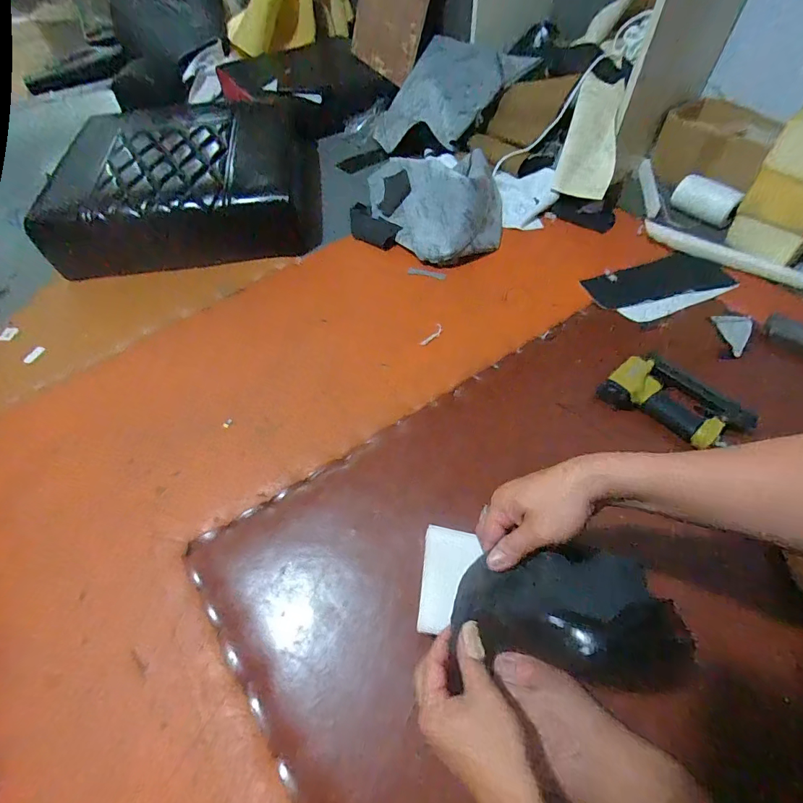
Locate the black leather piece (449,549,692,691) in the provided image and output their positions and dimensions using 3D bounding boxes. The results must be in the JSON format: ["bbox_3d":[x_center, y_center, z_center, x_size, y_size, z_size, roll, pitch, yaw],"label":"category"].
[{"bbox_3d":[0.142,0.199,0.373,0.189,0.104,0.111,-4,56,-1],"label":"black leather piece"}]

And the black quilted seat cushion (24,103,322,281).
[{"bbox_3d":[-0.484,-0.499,0.934,0.556,0.146,0.398,-4,56,-1],"label":"black quilted seat cushion"}]

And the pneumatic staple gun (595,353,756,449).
[{"bbox_3d":[0.436,-0.006,0.642,0.213,0.042,0.125,27,61,18],"label":"pneumatic staple gun"}]

